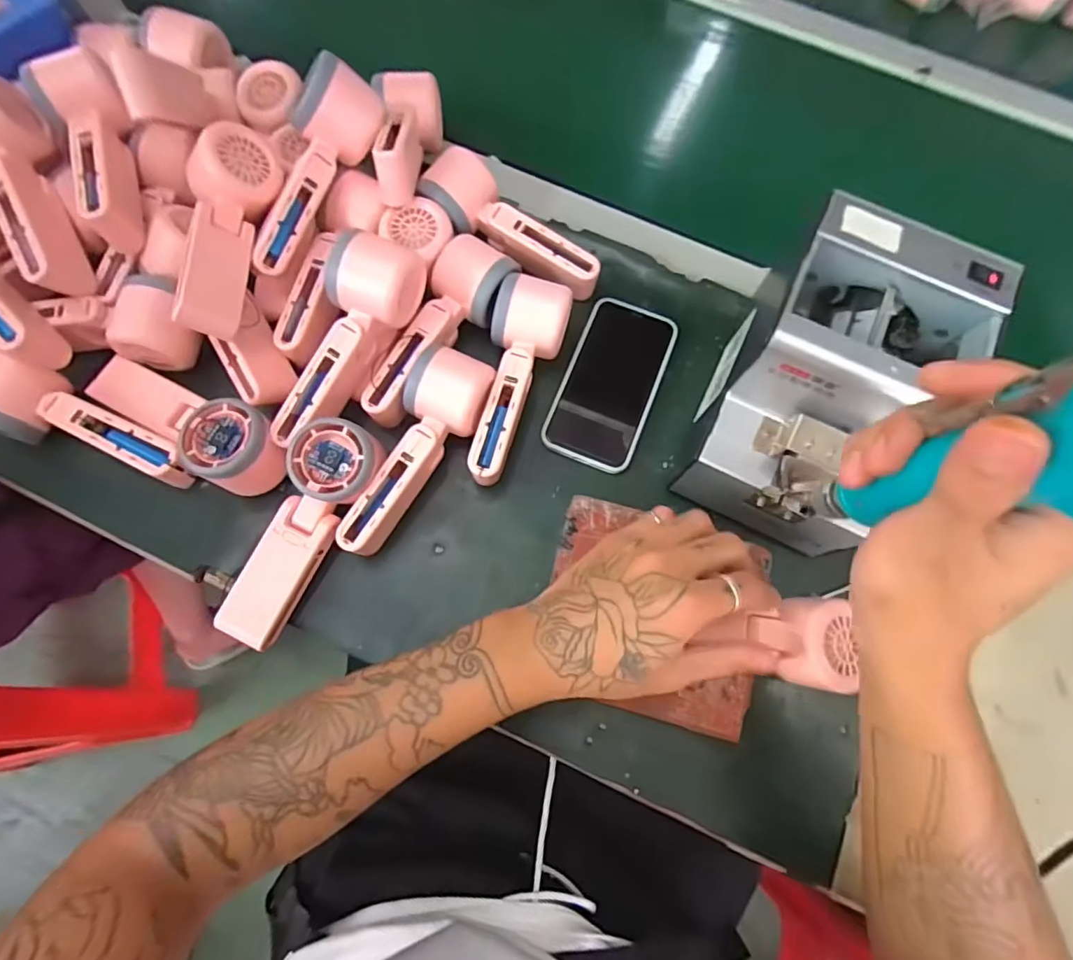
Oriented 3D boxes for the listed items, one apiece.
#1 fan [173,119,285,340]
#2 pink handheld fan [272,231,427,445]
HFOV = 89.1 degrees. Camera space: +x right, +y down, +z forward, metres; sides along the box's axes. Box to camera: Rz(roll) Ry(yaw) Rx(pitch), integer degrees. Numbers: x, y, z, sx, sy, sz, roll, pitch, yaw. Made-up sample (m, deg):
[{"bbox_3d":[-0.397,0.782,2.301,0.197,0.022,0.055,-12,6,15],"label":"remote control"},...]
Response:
[{"bbox_3d":[-0.230,-0.185,0.401,0.062,0.049,0.160,-2,73,-3],"label":"fan"},{"bbox_3d":[-0.143,-0.098,0.404,0.055,0.059,0.164,28,93,6],"label":"pink handheld fan"}]

